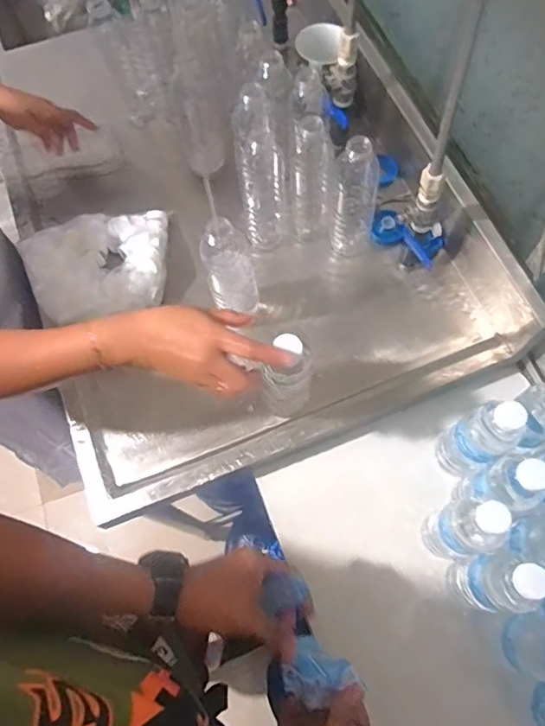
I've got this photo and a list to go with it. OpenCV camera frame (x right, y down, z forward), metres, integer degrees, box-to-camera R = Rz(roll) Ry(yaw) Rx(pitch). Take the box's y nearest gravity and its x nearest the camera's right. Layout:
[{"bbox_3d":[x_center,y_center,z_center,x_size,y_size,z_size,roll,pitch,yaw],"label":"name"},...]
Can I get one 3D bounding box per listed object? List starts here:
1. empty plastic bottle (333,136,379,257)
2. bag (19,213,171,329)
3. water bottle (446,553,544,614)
[{"bbox_3d":[0.116,-0.229,0.730,0.053,0.194,0.066,29,73,12],"label":"empty plastic bottle"},{"bbox_3d":[-0.246,-0.138,0.773,0.196,0.068,0.175,-15,69,-4],"label":"bag"},{"bbox_3d":[0.240,0.245,0.589,0.052,0.199,0.070,-15,69,-4],"label":"water bottle"}]

